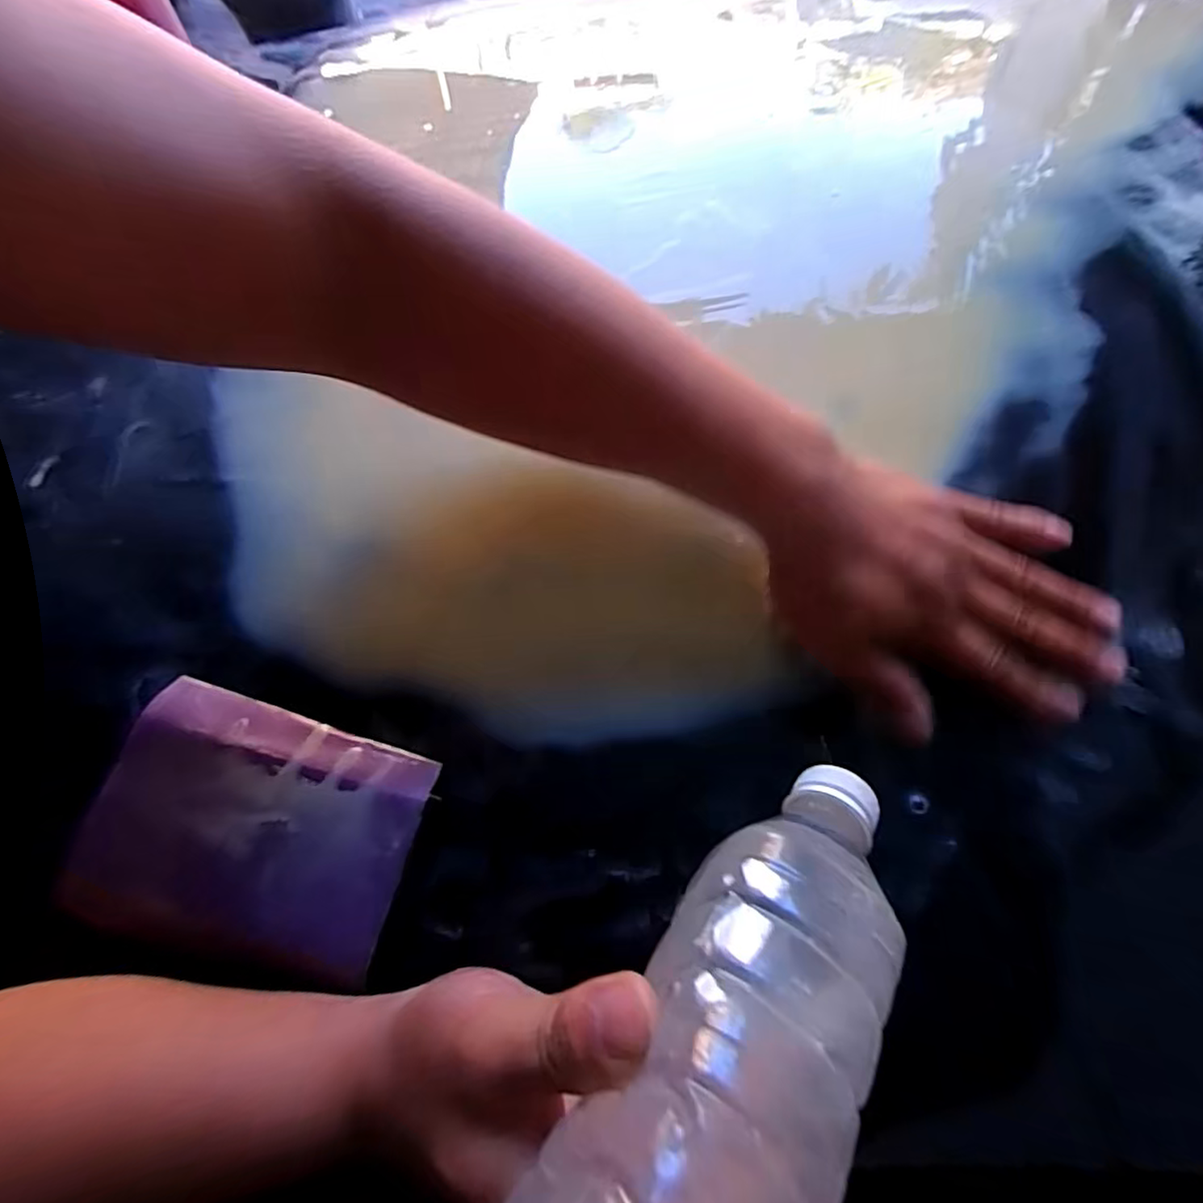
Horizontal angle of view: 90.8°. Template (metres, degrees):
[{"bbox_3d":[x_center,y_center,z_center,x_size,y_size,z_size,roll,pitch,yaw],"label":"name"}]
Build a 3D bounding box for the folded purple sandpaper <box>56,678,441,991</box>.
[{"bbox_3d":[-0.153,0.101,0.258,0.139,0.019,0.102,15,79,4],"label":"folded purple sandpaper"}]

